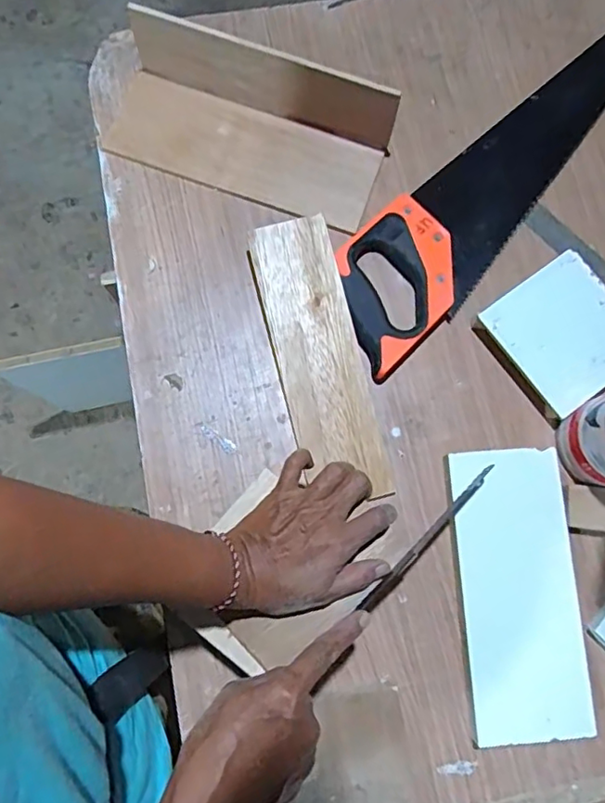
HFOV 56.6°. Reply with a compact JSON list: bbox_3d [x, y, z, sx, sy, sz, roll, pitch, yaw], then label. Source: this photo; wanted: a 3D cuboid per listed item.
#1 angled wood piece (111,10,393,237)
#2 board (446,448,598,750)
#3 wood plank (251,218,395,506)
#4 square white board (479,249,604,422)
[{"bbox_3d":[-0.059,-0.260,0.522,0.269,0.079,0.106,20,78,3],"label":"angled wood piece"},{"bbox_3d":[0.181,0.156,0.467,0.094,0.014,0.228,-3,77,2],"label":"board"},{"bbox_3d":[0.016,-0.039,0.501,0.074,0.011,0.252,-17,85,-5],"label":"wood plank"},{"bbox_3d":[0.242,-0.062,0.520,0.116,0.021,0.119,-35,81,-8],"label":"square white board"}]

